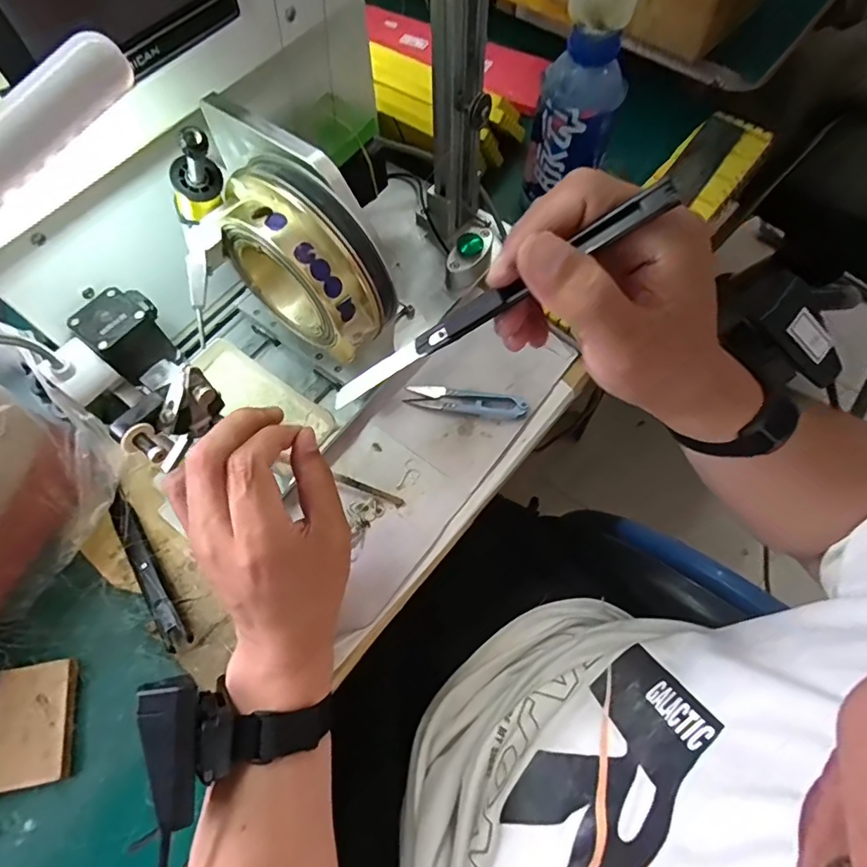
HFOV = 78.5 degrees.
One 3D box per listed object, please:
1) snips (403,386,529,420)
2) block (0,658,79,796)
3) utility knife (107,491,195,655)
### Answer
[{"bbox_3d":[0.028,-0.027,0.448,0.101,0.010,0.022,11,66,6],"label":"snips"},{"bbox_3d":[-0.264,0.191,0.349,0.049,0.014,0.072,-10,66,-4],"label":"block"},{"bbox_3d":[-0.213,0.100,0.395,0.017,0.014,0.129,-31,69,-13],"label":"utility knife"}]

